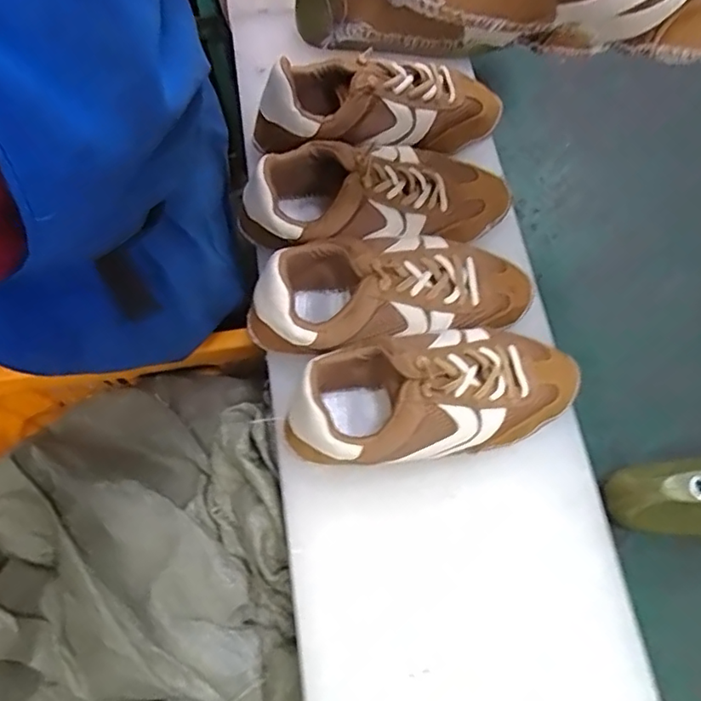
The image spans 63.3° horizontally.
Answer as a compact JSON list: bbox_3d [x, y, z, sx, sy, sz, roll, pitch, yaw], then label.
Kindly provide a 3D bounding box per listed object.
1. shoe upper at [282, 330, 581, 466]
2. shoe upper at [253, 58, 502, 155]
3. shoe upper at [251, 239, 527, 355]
[{"bbox_3d":[0.067,0.032,0.428,0.231,0.072,0.088,-7,70,-6],"label":"shoe upper"},{"bbox_3d":[0.033,-0.222,0.517,0.215,0.071,0.101,2,69,-2],"label":"shoe upper"},{"bbox_3d":[0.035,-0.043,0.453,0.226,0.065,0.096,-3,69,-4],"label":"shoe upper"}]

